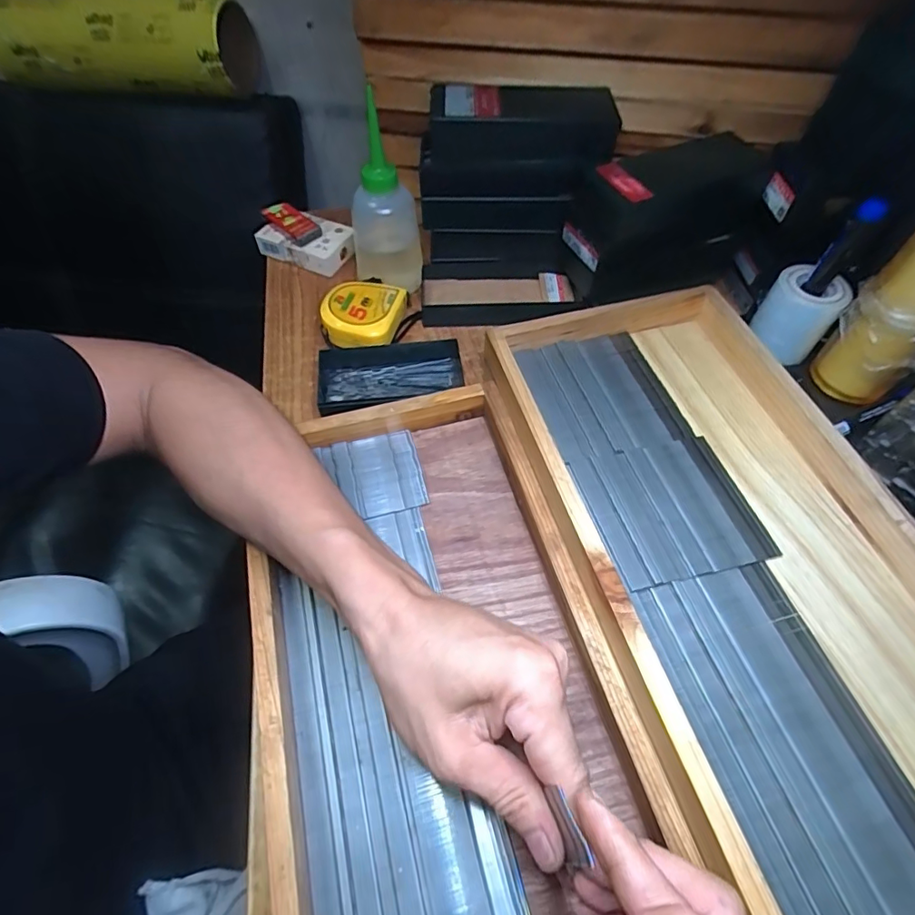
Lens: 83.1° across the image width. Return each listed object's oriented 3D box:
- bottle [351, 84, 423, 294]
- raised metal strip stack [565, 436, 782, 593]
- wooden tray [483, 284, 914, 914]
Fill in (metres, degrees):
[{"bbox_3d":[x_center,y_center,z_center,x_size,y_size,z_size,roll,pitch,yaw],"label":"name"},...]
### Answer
[{"bbox_3d":[-0.068,-0.222,0.462,0.061,0.165,0.045,-9,57,-5],"label":"bottle"},{"bbox_3d":[0.141,0.033,0.343,0.106,0.007,0.095,-12,57,-7],"label":"raised metal strip stack"},{"bbox_3d":[0.174,0.068,0.325,0.200,0.058,0.422,-13,58,-8],"label":"wooden tray"}]

